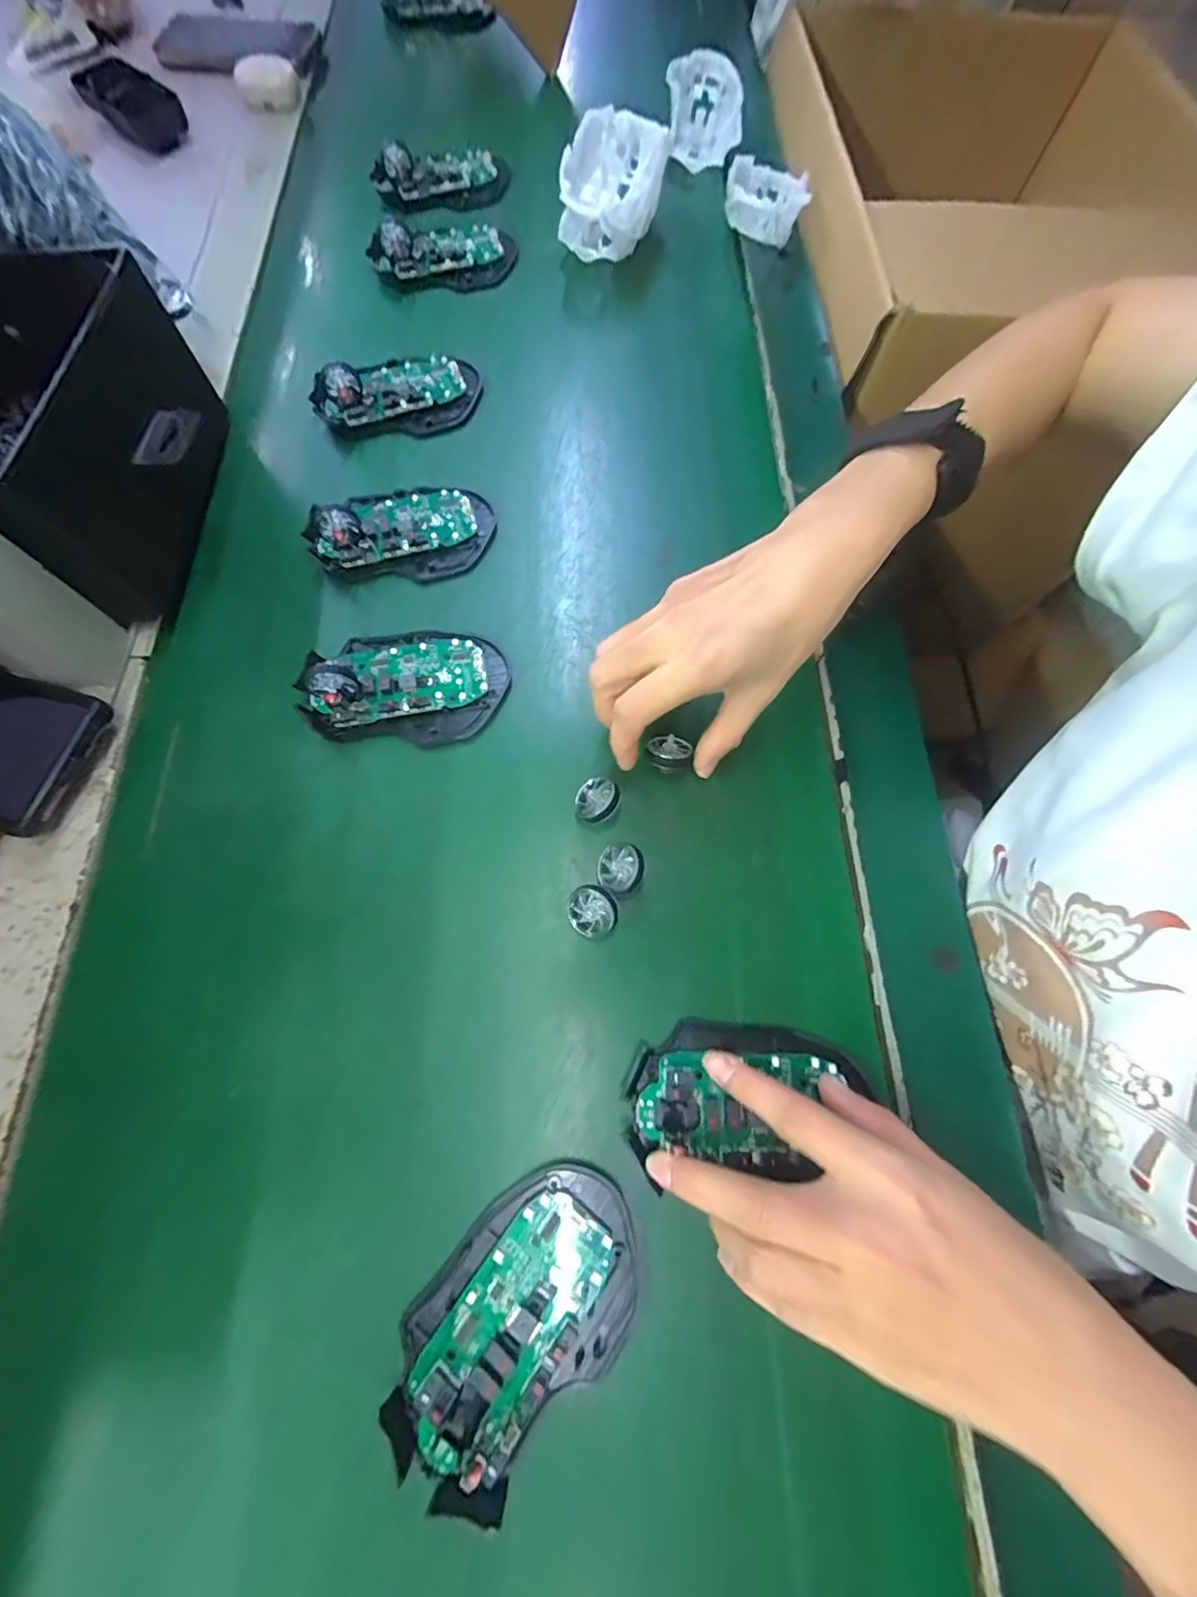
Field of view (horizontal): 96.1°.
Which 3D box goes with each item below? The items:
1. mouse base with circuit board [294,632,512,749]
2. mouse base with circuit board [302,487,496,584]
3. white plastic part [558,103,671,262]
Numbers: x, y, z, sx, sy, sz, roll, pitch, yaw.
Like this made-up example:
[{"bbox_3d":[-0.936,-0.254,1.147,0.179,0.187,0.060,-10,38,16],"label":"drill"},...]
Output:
[{"bbox_3d":[-0.110,-0.070,0.306,0.108,0.034,0.072,4,71,1],"label":"mouse base with circuit board"},{"bbox_3d":[-0.129,-0.179,0.348,0.112,0.027,0.070,-1,71,0],"label":"mouse base with circuit board"},{"bbox_3d":[0.011,-0.474,0.425,0.079,0.054,0.109,5,71,1],"label":"white plastic part"}]

